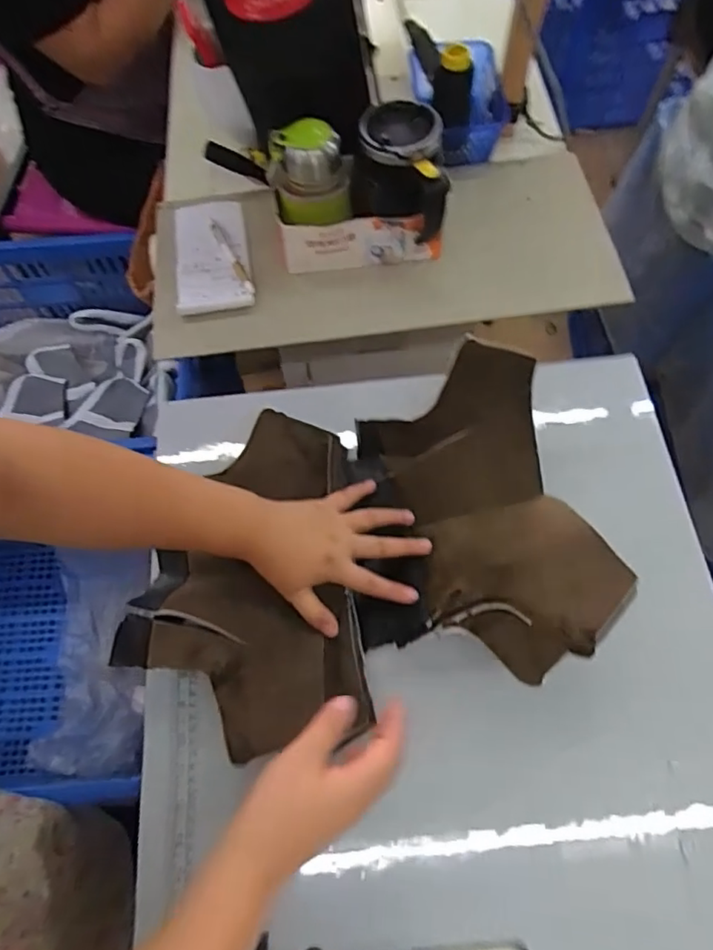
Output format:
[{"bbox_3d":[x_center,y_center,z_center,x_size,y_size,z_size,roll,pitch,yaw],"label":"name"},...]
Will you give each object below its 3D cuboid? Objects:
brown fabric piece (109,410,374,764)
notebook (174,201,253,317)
[{"bbox_3d":[-0.105,0.092,0.531,0.200,0.063,0.310,-7,66,-1],"label":"brown fabric piece"},{"bbox_3d":[-0.177,-0.265,0.709,0.092,0.018,0.169,-14,64,5],"label":"notebook"}]

